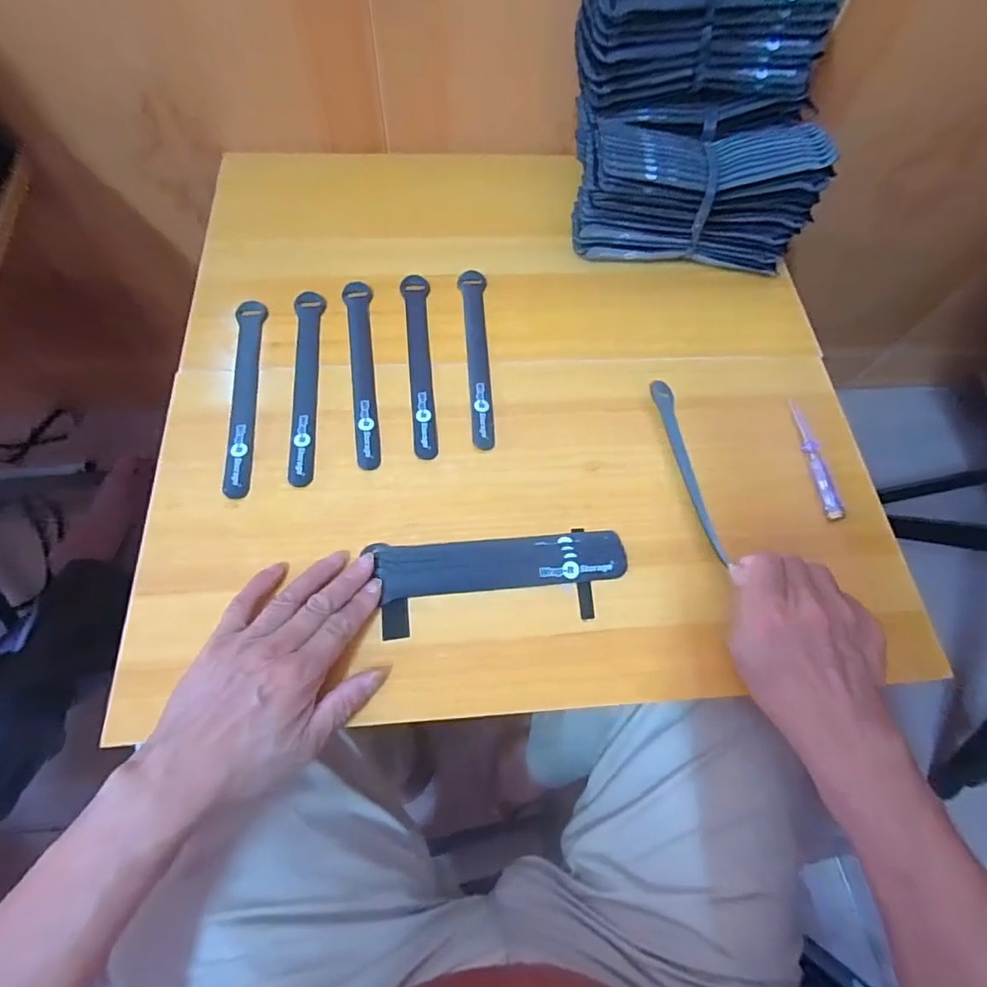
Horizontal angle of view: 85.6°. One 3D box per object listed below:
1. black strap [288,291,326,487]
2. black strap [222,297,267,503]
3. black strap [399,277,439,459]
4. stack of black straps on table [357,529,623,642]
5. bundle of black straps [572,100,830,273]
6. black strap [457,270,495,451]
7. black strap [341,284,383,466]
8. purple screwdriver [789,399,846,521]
[{"bbox_3d":[-0.166,-0.098,0.471,0.023,0.006,0.199,-1,65,-10],"label":"black strap"},{"bbox_3d":[-0.215,-0.089,0.464,0.024,0.008,0.201,-6,67,-6],"label":"black strap"},{"bbox_3d":[-0.066,-0.123,0.486,0.025,0.006,0.200,-6,67,-6],"label":"black strap"},{"bbox_3d":[0.008,0.064,0.407,0.190,0.014,0.070,-6,64,-5],"label":"stack of black straps on table"},{"bbox_3d":[0.187,-0.301,0.512,0.212,0.105,0.112,1,66,-3],"label":"bundle of black straps"},{"bbox_3d":[-0.015,-0.130,0.493,0.022,0.008,0.199,-2,67,-5],"label":"black strap"},{"bbox_3d":[-0.117,-0.112,0.481,0.025,0.004,0.200,-8,66,-8],"label":"black strap"},{"bbox_3d":[0.277,-0.030,0.459,0.012,0.010,0.112,-3,67,-5],"label":"purple screwdriver"}]

